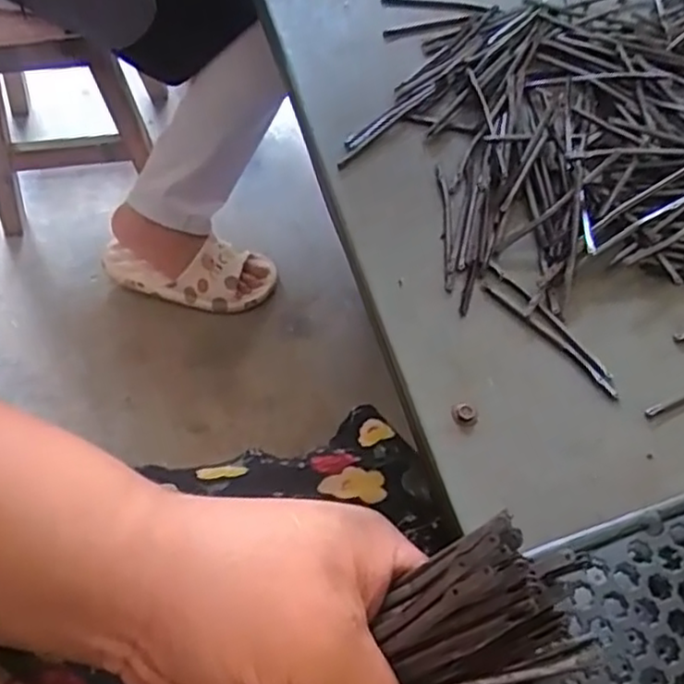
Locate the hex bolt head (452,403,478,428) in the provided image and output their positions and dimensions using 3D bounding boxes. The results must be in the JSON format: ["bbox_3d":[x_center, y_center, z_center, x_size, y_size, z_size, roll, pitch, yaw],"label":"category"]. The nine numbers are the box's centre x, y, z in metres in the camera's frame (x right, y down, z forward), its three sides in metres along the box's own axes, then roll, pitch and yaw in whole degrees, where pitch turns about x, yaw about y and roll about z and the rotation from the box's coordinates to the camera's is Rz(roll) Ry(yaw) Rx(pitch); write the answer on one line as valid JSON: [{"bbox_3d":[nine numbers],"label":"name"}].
[{"bbox_3d":[0.065,0.038,0.365,0.013,0.005,0.012,10,59,2],"label":"hex bolt head"}]

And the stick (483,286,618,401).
[{"bbox_3d":[0.117,-0.002,0.390,0.007,0.004,0.095,-35,67,-22],"label":"stick"}]

